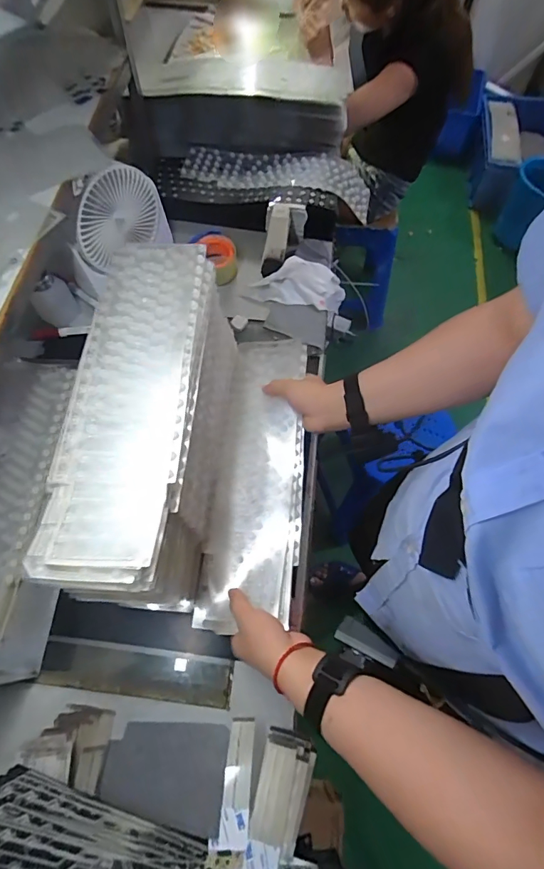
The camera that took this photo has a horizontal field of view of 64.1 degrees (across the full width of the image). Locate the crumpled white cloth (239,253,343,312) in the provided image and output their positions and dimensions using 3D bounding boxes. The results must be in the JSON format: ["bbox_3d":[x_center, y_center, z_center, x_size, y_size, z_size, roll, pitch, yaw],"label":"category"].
[{"bbox_3d":[0.049,-0.286,0.831,0.184,0.061,0.101,8,66,3],"label":"crumpled white cloth"}]

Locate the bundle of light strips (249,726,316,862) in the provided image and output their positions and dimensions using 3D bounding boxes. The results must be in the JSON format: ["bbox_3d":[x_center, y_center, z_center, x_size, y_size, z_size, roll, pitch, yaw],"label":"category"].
[{"bbox_3d":[0.011,0.372,0.459,0.057,0.016,0.098,24,48,2],"label":"bundle of light strips"}]

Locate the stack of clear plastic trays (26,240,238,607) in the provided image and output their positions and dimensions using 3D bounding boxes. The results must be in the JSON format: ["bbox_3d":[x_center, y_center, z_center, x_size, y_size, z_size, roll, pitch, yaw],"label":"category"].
[{"bbox_3d":[-0.144,-0.014,0.551,0.145,0.210,0.425,5,66,2],"label":"stack of clear plastic trays"}]

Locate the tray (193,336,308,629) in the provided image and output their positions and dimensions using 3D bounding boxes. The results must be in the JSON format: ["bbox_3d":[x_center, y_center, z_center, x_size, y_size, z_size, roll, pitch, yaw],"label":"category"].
[{"bbox_3d":[-0.018,0.038,0.646,0.134,0.051,0.457,3,62,6],"label":"tray"}]

